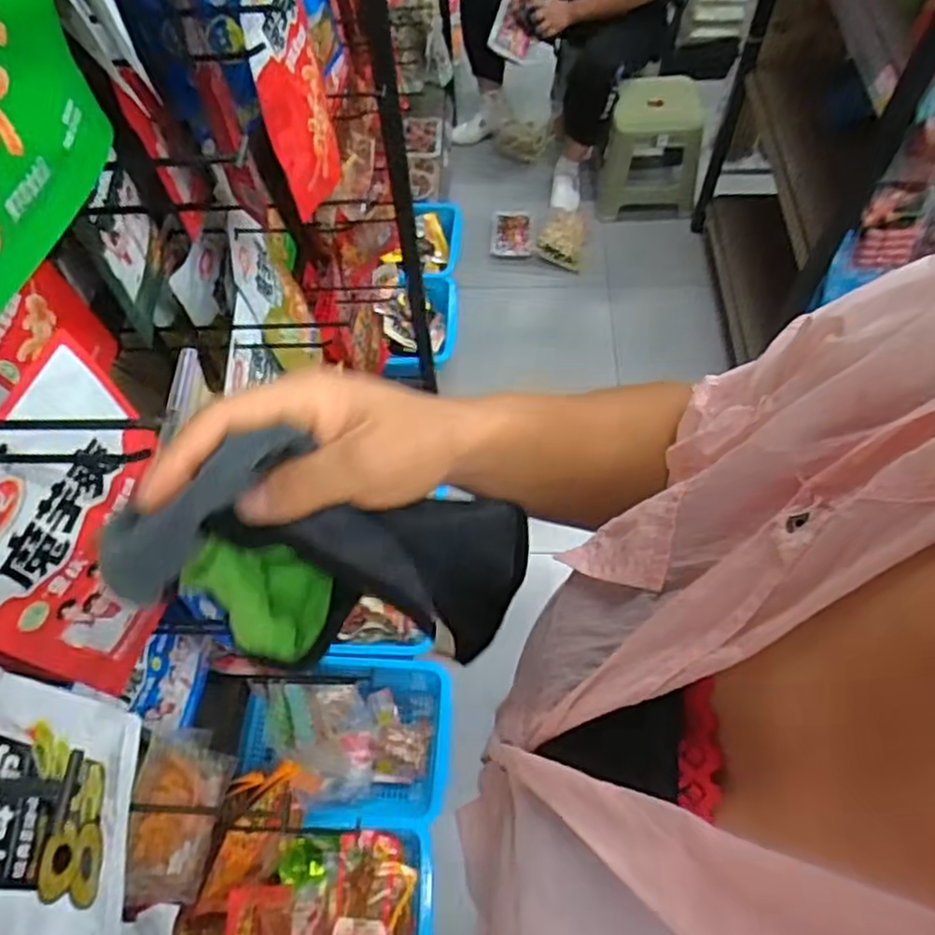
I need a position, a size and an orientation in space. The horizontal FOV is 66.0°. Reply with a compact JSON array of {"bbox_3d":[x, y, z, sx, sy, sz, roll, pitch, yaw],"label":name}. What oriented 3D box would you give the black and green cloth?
[{"bbox_3d":[-0.052,0.044,0.329,0.204,0.074,0.066,11,52,-37],"label":"black and green cloth"}]

